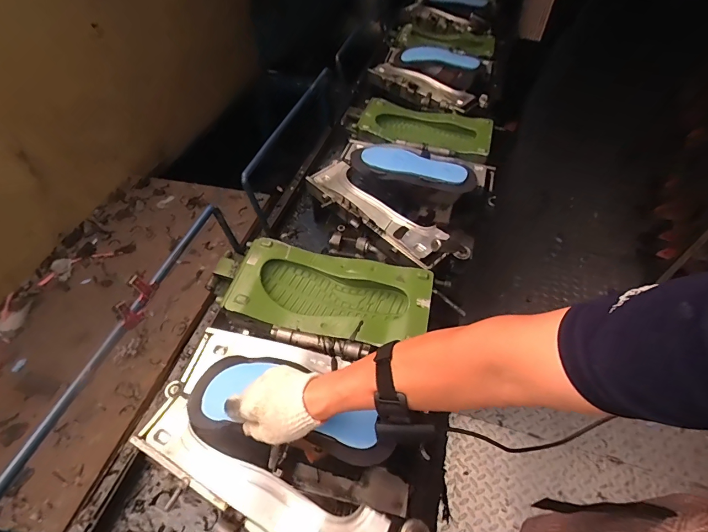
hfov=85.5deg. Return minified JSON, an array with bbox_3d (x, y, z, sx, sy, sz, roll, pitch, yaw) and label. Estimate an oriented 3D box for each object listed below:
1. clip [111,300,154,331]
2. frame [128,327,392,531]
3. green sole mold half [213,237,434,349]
[{"bbox_3d":[-0.318,0.066,0.548,0.027,0.032,0.039,31,55,19],"label":"clip"},{"bbox_3d":[-0.107,0.234,0.554,0.373,0.039,0.234,25,53,15],"label":"frame"},{"bbox_3d":[-0.059,0.055,0.687,0.386,0.067,0.218,13,51,6],"label":"green sole mold half"}]

